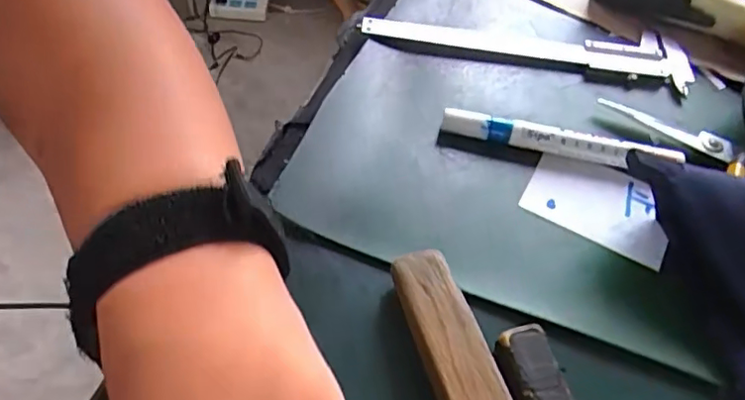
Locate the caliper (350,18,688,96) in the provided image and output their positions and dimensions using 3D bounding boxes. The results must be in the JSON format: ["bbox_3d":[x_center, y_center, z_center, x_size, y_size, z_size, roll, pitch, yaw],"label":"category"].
[{"bbox_3d":[0.108,-0.114,0.414,0.227,0.013,0.051,8,51,3],"label":"caliper"}]

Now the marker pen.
[{"bbox_3d":[0.113,-0.035,0.355,0.140,0.016,0.015,9,51,4],"label":"marker pen"}]

